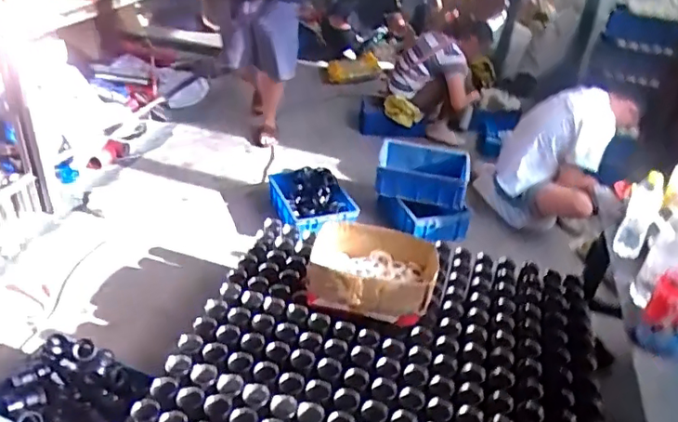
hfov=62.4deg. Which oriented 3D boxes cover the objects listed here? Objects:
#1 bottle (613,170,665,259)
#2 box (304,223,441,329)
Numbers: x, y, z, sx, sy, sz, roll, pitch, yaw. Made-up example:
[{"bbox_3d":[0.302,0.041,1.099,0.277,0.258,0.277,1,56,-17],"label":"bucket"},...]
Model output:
[{"bbox_3d":[0.787,0.018,1.474,0.075,0.270,0.050,26,38,27],"label":"bottle"},{"bbox_3d":[0.098,0.199,1.710,0.382,0.160,0.291,13,34,10],"label":"box"}]

